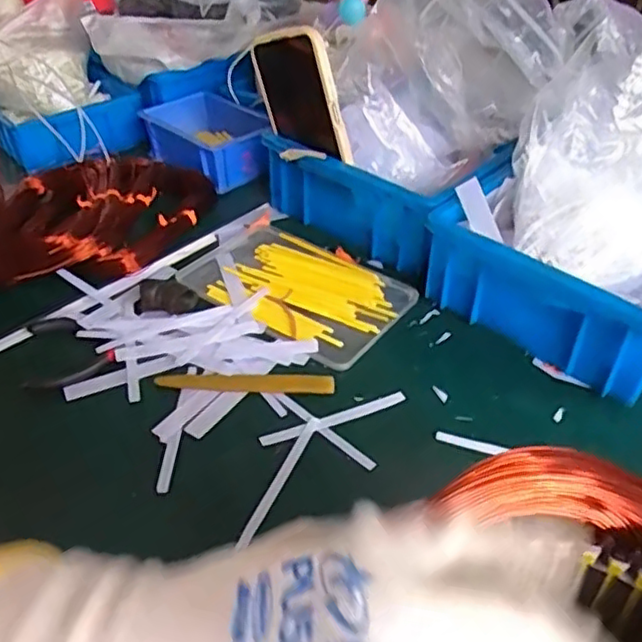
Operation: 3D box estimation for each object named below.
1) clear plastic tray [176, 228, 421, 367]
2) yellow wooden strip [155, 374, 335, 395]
[{"bbox_3d":[-0.021,-0.033,0.563,0.182,0.009,0.126,23,45,25],"label":"clear plastic tray"},{"bbox_3d":[-0.056,0.046,0.479,0.129,0.004,0.019,1,45,2],"label":"yellow wooden strip"}]

